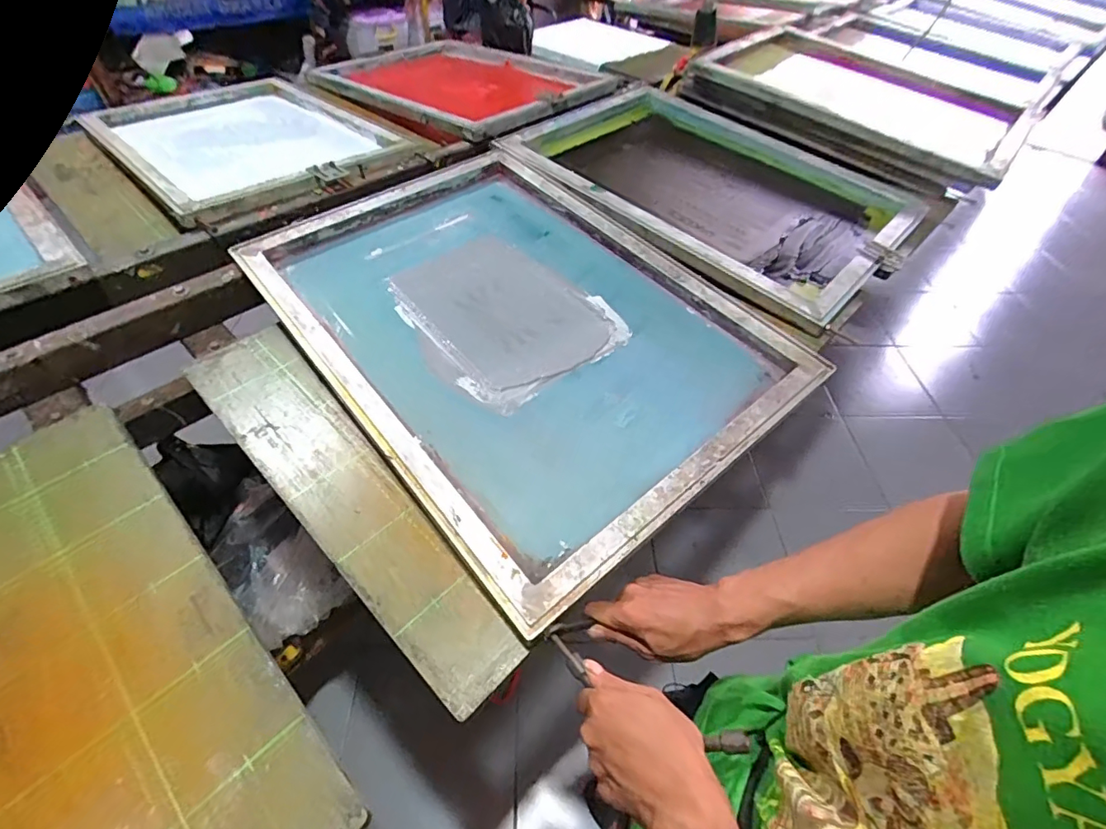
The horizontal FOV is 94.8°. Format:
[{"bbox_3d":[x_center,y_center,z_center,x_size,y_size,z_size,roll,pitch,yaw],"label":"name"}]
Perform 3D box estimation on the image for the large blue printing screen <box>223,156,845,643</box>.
[{"bbox_3d":[-0.059,-0.151,0.740,0.539,0.042,0.744,-32,60,-26],"label":"large blue printing screen"}]

